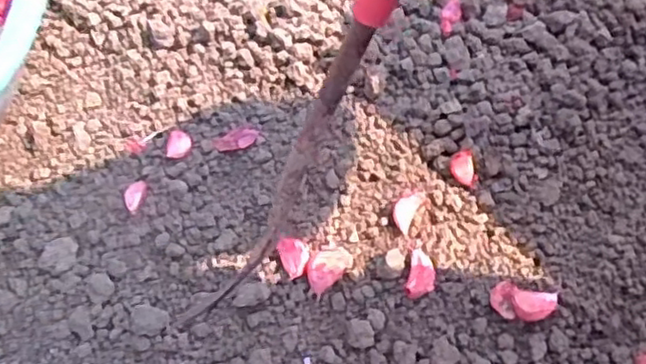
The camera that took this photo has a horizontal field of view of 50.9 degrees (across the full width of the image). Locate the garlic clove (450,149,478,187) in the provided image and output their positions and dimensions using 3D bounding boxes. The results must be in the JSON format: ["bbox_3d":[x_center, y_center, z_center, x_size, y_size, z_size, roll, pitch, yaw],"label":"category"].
[{"bbox_3d":[0.103,-0.011,0.501,0.017,0.016,0.025,-12,64,-4],"label":"garlic clove"}]

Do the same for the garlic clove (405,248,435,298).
[{"bbox_3d":[0.067,0.064,0.465,0.018,0.014,0.034,12,65,7],"label":"garlic clove"}]

